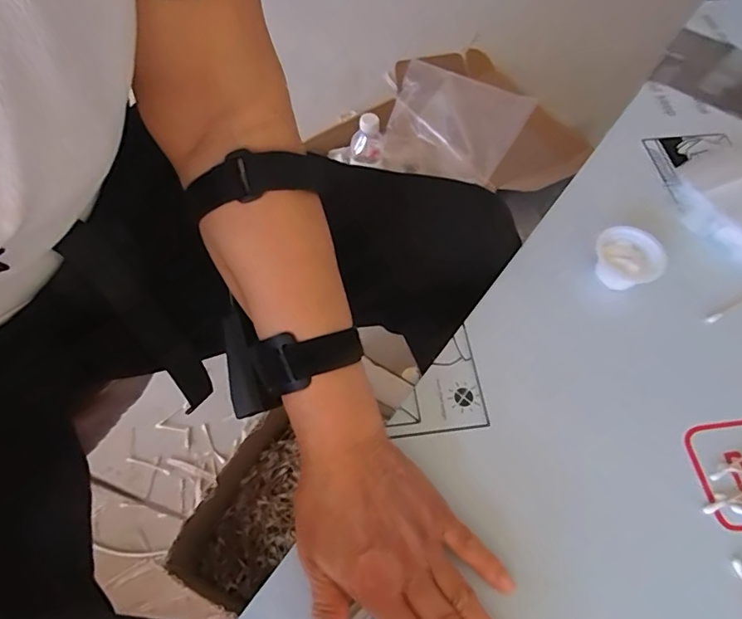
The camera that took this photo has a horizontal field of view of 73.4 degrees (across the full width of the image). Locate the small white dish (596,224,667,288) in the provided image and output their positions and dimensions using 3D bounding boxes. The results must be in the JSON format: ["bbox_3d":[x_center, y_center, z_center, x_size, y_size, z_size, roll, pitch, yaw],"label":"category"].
[{"bbox_3d":[0.212,-0.039,0.414,0.047,0.037,0.051,1,62,-1],"label":"small white dish"}]

